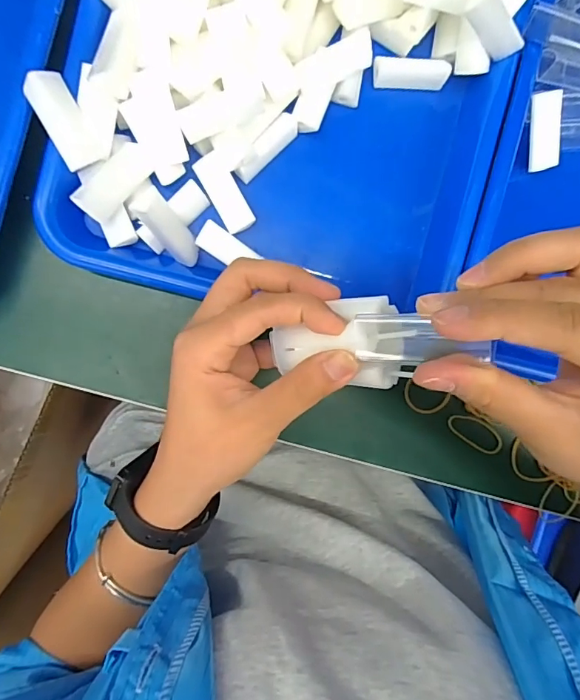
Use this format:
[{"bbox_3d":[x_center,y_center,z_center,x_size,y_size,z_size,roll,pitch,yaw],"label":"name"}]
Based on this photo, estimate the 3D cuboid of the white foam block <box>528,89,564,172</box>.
[{"bbox_3d":[0.165,-0.140,0.297,0.020,0.006,0.046,-14,114,-8],"label":"white foam block"}]

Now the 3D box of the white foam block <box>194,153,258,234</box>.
[{"bbox_3d":[-0.037,-0.093,0.273,0.019,0.010,0.045,-31,97,-6],"label":"white foam block"}]

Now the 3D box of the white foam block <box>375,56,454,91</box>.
[{"bbox_3d":[0.077,-0.176,0.292,0.047,0.011,0.016,-1,93,-9],"label":"white foam block"}]

